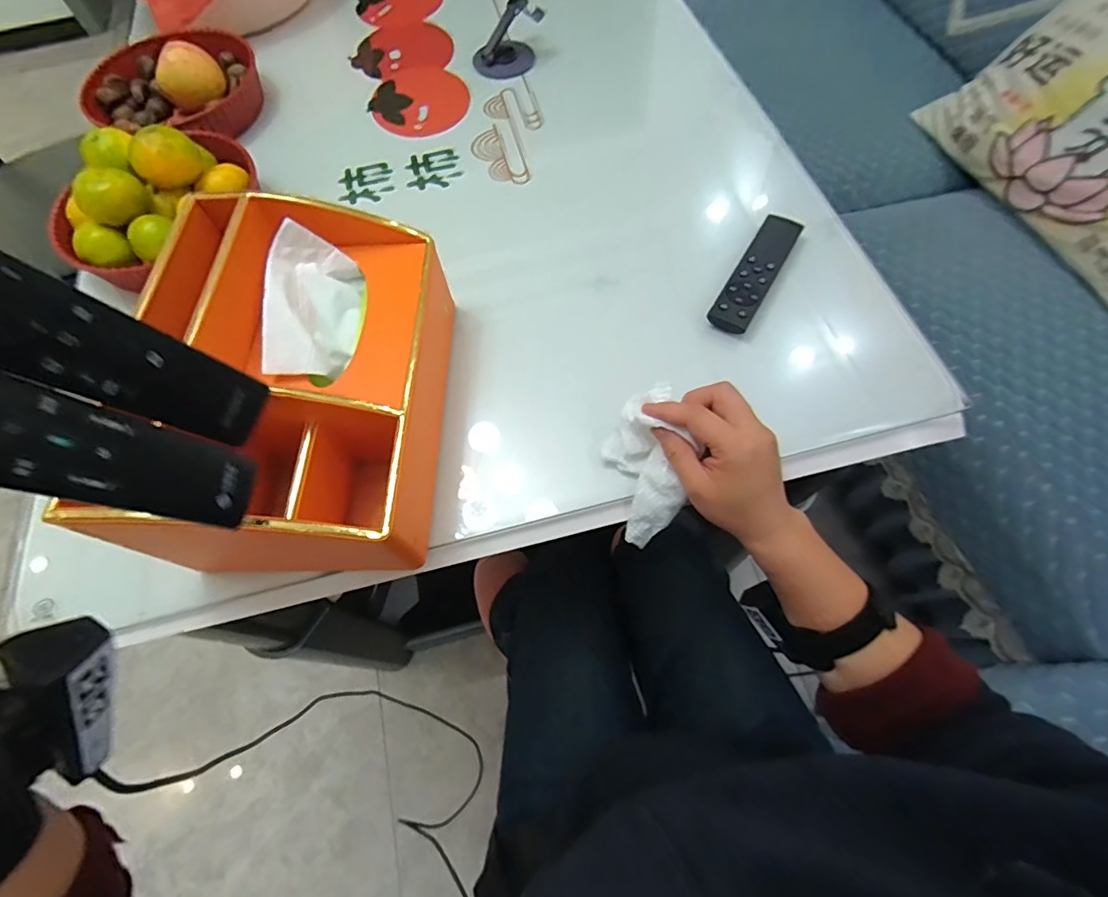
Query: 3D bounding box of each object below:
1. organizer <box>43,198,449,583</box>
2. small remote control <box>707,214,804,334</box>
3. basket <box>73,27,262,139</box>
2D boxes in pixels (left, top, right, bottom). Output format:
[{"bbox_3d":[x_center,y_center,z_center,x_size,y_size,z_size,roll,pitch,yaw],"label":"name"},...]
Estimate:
[{"bbox_3d":[-0.187,-0.053,0.400,0.173,0.127,0.256,0,65,3],"label":"organizer"},{"bbox_3d":[0.197,-0.173,0.498,0.037,0.012,0.154,29,69,15],"label":"small remote control"},{"bbox_3d":[-0.475,-0.458,0.642,0.187,0.068,0.144,-1,65,3],"label":"basket"}]

